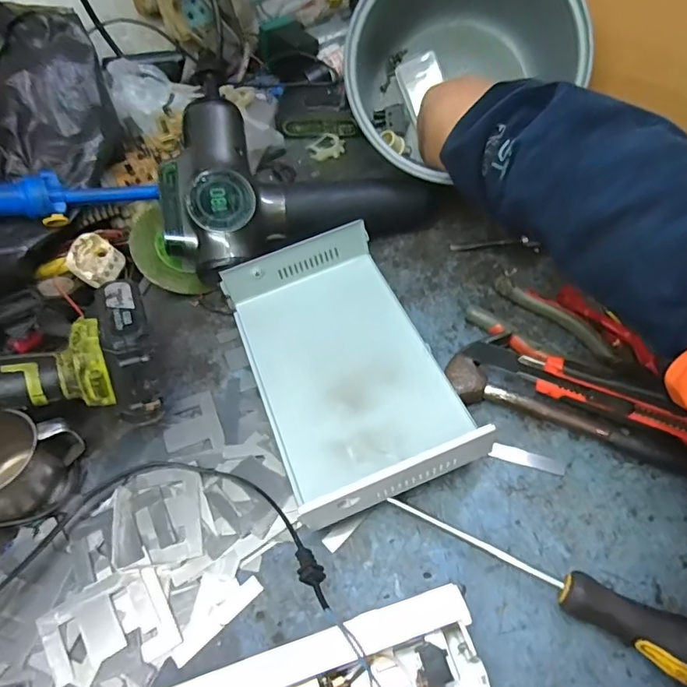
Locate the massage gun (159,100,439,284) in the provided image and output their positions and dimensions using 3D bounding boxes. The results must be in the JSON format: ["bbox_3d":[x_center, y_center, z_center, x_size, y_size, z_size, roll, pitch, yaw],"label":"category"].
[{"bbox_3d":[-0.054,-0.156,0.507,0.251,0.102,0.166,-27,58,-14],"label":"massage gun"}]

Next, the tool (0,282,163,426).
[{"bbox_3d":[-0.241,0.030,0.367,0.217,0.074,0.130,-8,31,-7],"label":"tool"}]

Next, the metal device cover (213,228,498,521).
[{"bbox_3d":[-0.002,0.012,0.415,0.135,0.050,0.239,-19,57,-10],"label":"metal device cover"}]

